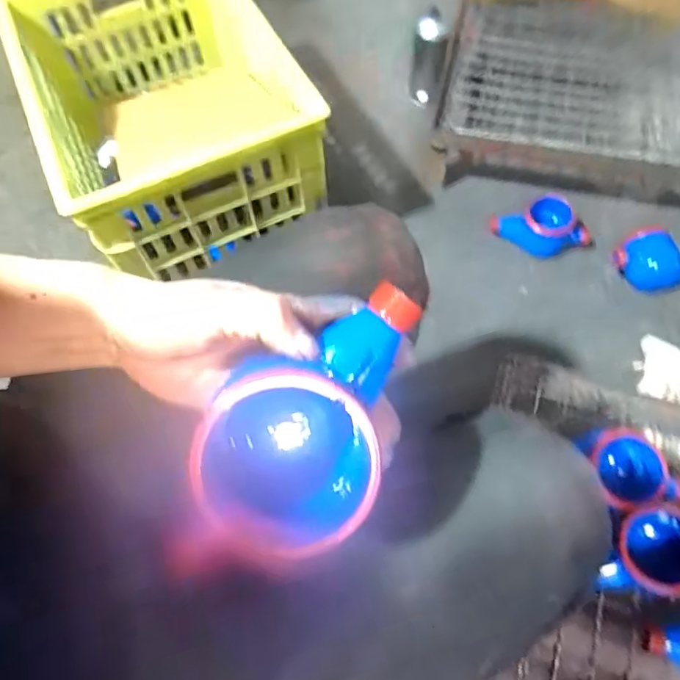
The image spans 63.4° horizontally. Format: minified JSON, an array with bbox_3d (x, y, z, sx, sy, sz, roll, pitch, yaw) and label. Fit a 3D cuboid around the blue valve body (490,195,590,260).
[{"bbox_3d":[0.334,-0.179,0.917,0.159,0.096,0.071,-8,62,-1],"label":"blue valve body"}]

